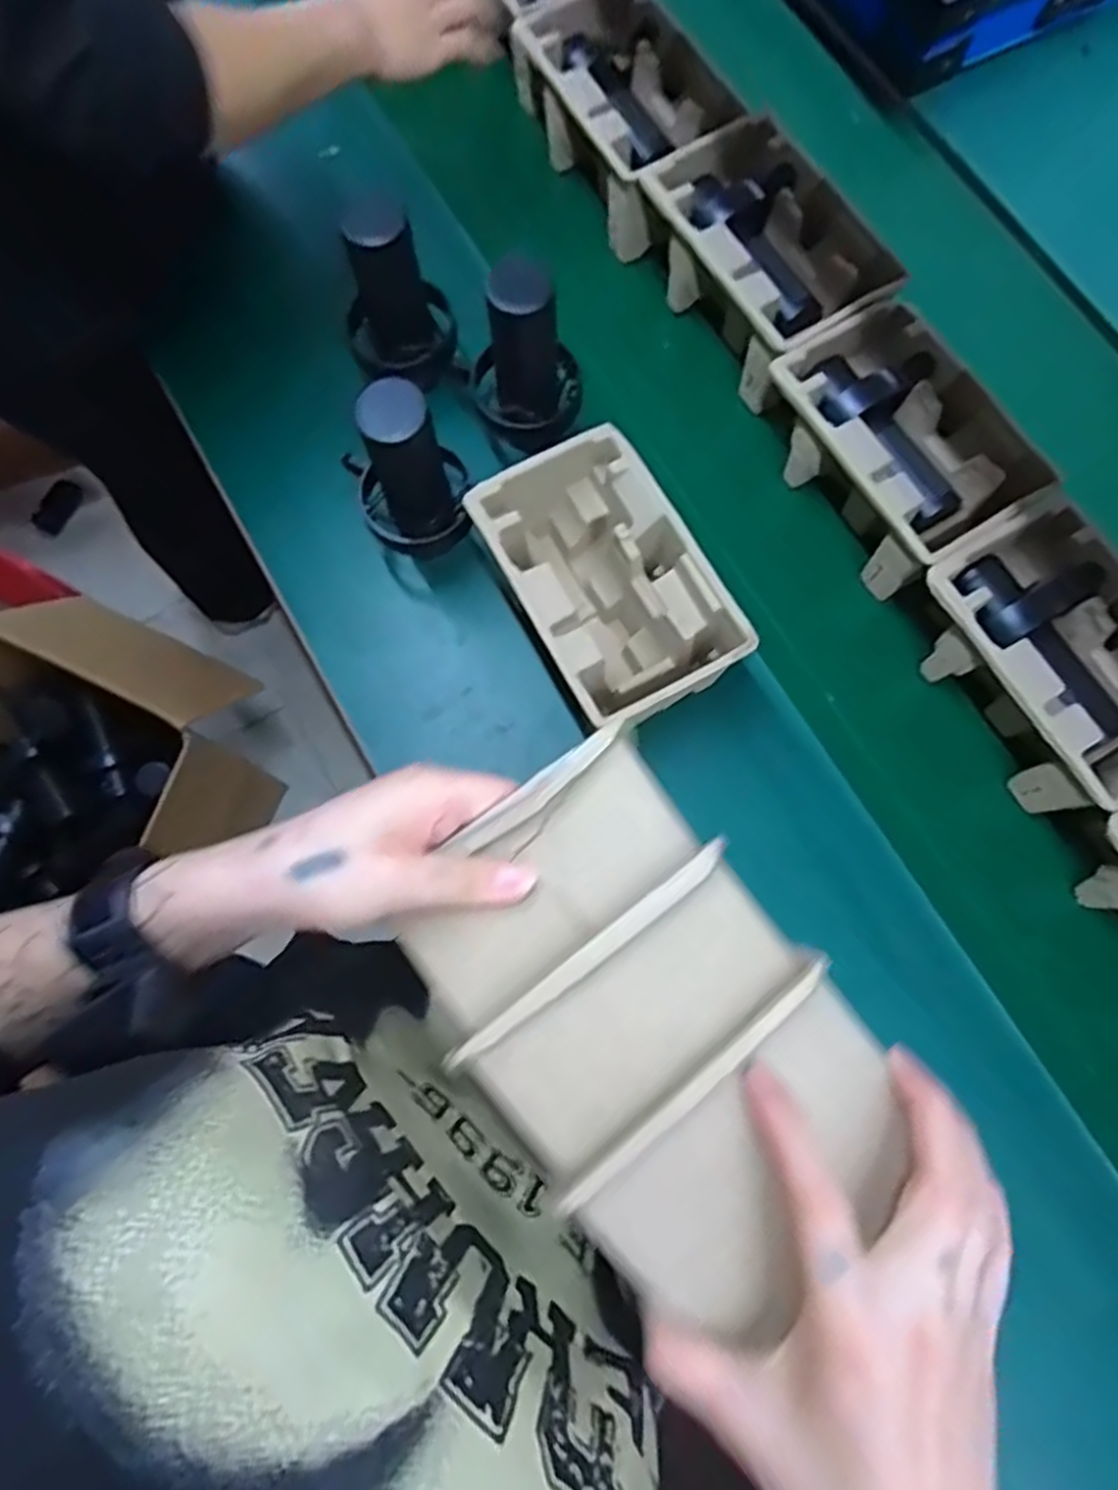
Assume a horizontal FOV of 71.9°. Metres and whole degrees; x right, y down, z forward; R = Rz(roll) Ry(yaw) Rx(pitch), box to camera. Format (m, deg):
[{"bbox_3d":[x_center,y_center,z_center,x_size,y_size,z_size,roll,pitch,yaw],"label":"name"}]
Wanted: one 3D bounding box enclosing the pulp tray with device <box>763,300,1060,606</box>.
[{"bbox_3d":[0.292,-0.257,0.682,0.143,0.095,0.222,-33,77,-7],"label":"pulp tray with device"}]

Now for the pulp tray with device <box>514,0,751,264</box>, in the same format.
[{"bbox_3d":[0.072,-0.629,0.772,0.151,0.098,0.218,-32,77,-7],"label":"pulp tray with device"}]

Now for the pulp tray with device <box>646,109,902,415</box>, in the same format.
[{"bbox_3d":[0.189,-0.448,0.724,0.149,0.098,0.231,-31,77,-7],"label":"pulp tray with device"}]

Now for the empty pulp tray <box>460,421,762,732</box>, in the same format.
[{"bbox_3d":[0.037,-0.124,0.647,0.141,0.115,0.226,-30,77,-6],"label":"empty pulp tray"}]

